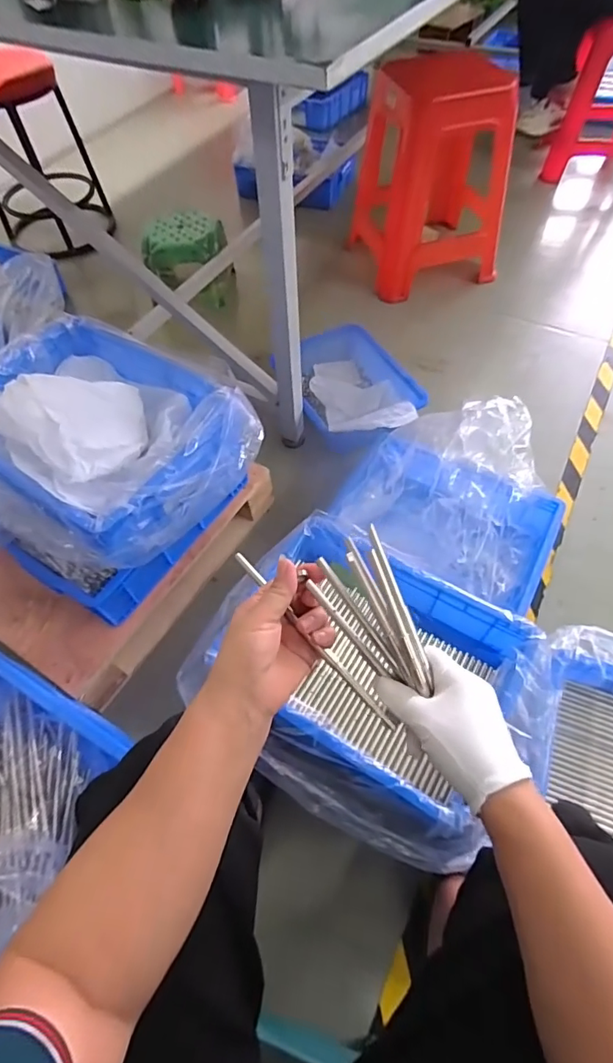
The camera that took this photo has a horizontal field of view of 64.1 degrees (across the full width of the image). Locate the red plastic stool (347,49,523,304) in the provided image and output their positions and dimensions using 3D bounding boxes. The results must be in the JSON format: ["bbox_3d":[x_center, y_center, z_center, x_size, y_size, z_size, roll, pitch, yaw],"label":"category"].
[{"bbox_3d":[0.374,-1.042,1.445,0.382,0.519,0.382,-10,58,-4],"label":"red plastic stool"}]

